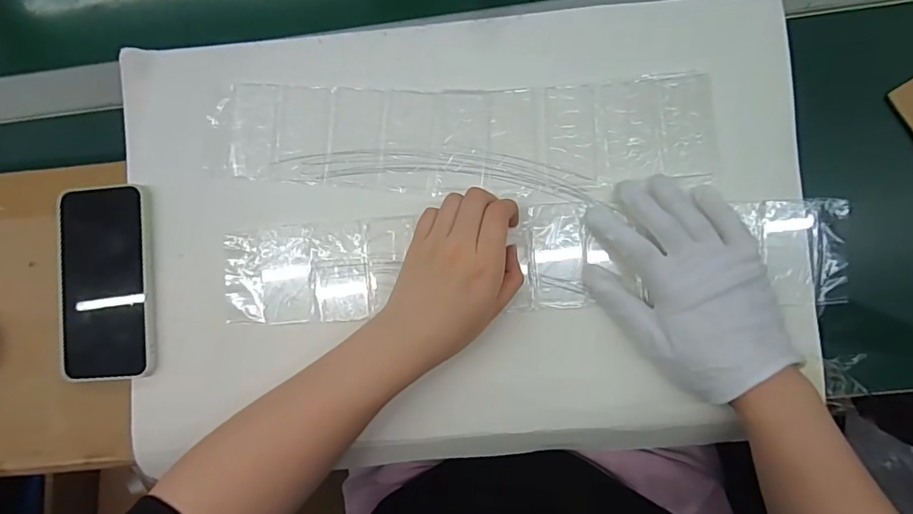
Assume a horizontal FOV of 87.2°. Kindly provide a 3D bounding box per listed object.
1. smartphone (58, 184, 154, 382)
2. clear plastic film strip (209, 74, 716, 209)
[{"bbox_3d":[-0.285,0.020,0.387,0.077,0.015,0.153,-4,86,2],"label":"smartphone"},{"bbox_3d":[0.004,-0.092,0.387,0.387,0.009,0.095,0,86,2],"label":"clear plastic film strip"}]

